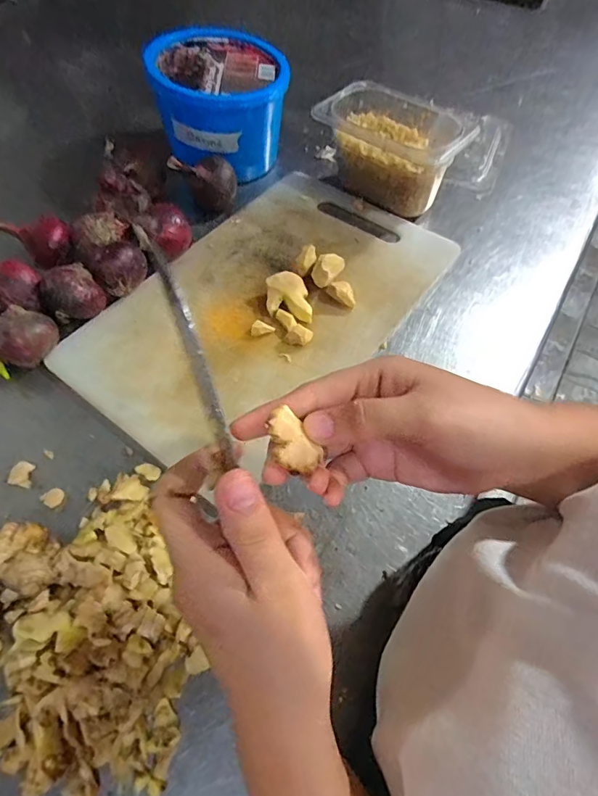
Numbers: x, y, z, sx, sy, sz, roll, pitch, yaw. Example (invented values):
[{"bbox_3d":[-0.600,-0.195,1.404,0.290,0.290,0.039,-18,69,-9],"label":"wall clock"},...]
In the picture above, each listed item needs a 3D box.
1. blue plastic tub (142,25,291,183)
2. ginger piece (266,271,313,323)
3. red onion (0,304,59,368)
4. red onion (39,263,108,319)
[{"bbox_3d":[-0.097,-0.364,0.587,0.151,0.118,0.151,1,59,-2],"label":"blue plastic tub"},{"bbox_3d":[-0.010,-0.103,0.480,0.043,0.019,0.056,-3,59,-4],"label":"ginger piece"},{"bbox_3d":[-0.253,-0.053,0.434,0.055,0.053,0.043,-32,66,-19],"label":"red onion"},{"bbox_3d":[-0.223,-0.099,0.463,0.051,0.049,0.049,1,59,-2],"label":"red onion"}]

